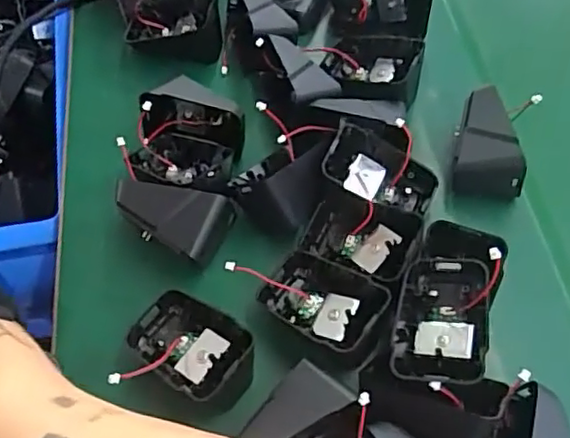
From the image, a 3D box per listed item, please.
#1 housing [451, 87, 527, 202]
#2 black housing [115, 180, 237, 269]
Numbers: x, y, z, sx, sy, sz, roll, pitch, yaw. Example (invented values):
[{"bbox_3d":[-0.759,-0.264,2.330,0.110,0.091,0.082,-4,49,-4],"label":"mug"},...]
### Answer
[{"bbox_3d":[0.131,-0.048,0.386,0.044,0.041,0.053,14,59,8],"label":"housing"},{"bbox_3d":[-0.066,0.006,0.362,0.066,0.045,0.039,4,58,1],"label":"black housing"}]

